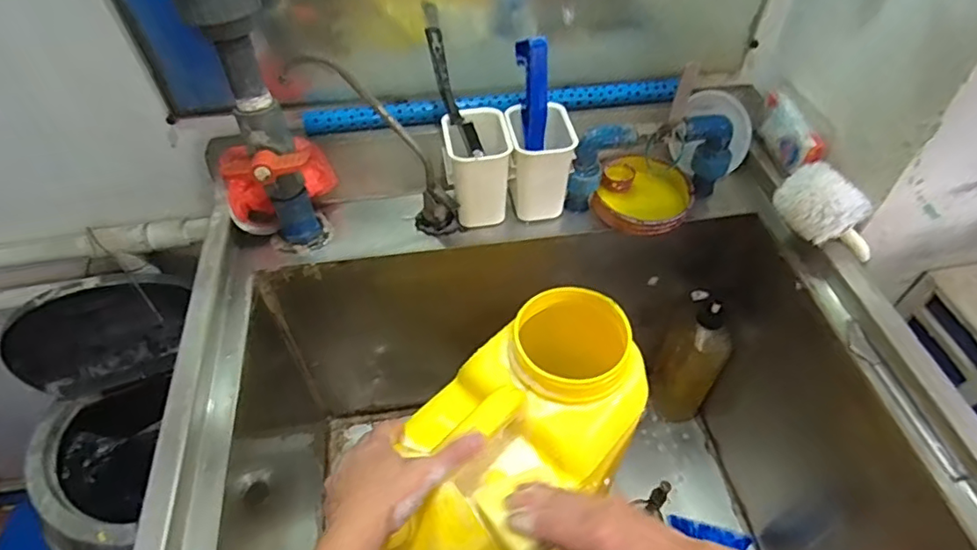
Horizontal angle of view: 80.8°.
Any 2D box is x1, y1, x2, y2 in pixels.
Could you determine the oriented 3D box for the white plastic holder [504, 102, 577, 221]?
[{"bbox_3d":[0.058,-0.132,0.680,0.071,0.109,0.080,-7,51,-5],"label":"white plastic holder"}]

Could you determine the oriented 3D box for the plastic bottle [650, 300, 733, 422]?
[{"bbox_3d":[0.306,0.136,0.880,0.092,0.242,0.066,27,55,20],"label":"plastic bottle"}]

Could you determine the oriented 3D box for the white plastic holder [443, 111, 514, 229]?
[{"bbox_3d":[-0.013,-0.121,0.674,0.072,0.109,0.094,-5,50,-4],"label":"white plastic holder"}]

